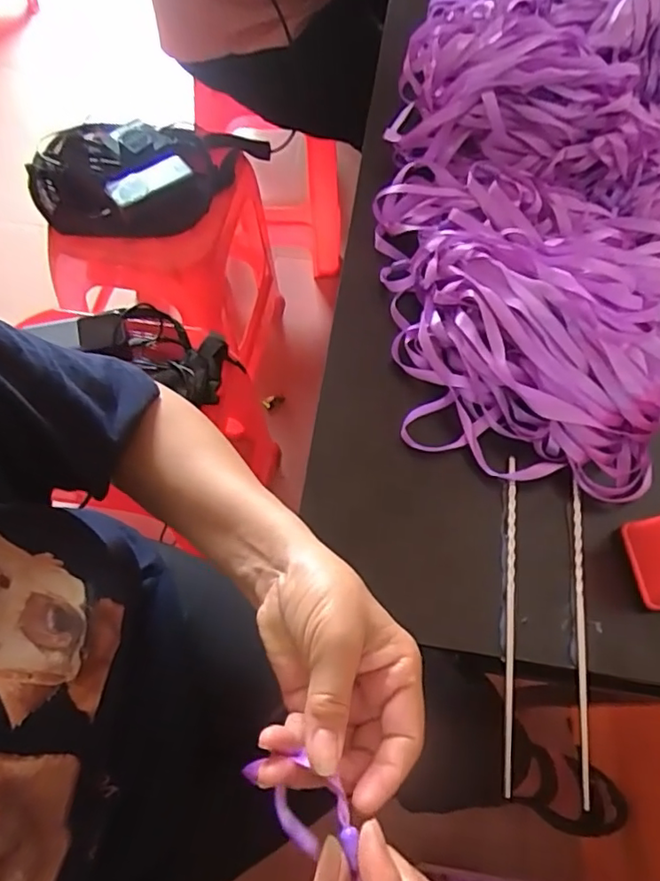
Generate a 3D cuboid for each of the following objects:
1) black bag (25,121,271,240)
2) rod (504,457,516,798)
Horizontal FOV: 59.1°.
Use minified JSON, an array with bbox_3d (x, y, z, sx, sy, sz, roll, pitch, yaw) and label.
[{"bbox_3d":[-0.284,-0.440,0.967,0.398,0.107,0.251,-16,66,-11],"label":"black bag"},{"bbox_3d":[0.124,0.113,0.397,0.006,0.006,0.221,9,64,1],"label":"rod"}]

